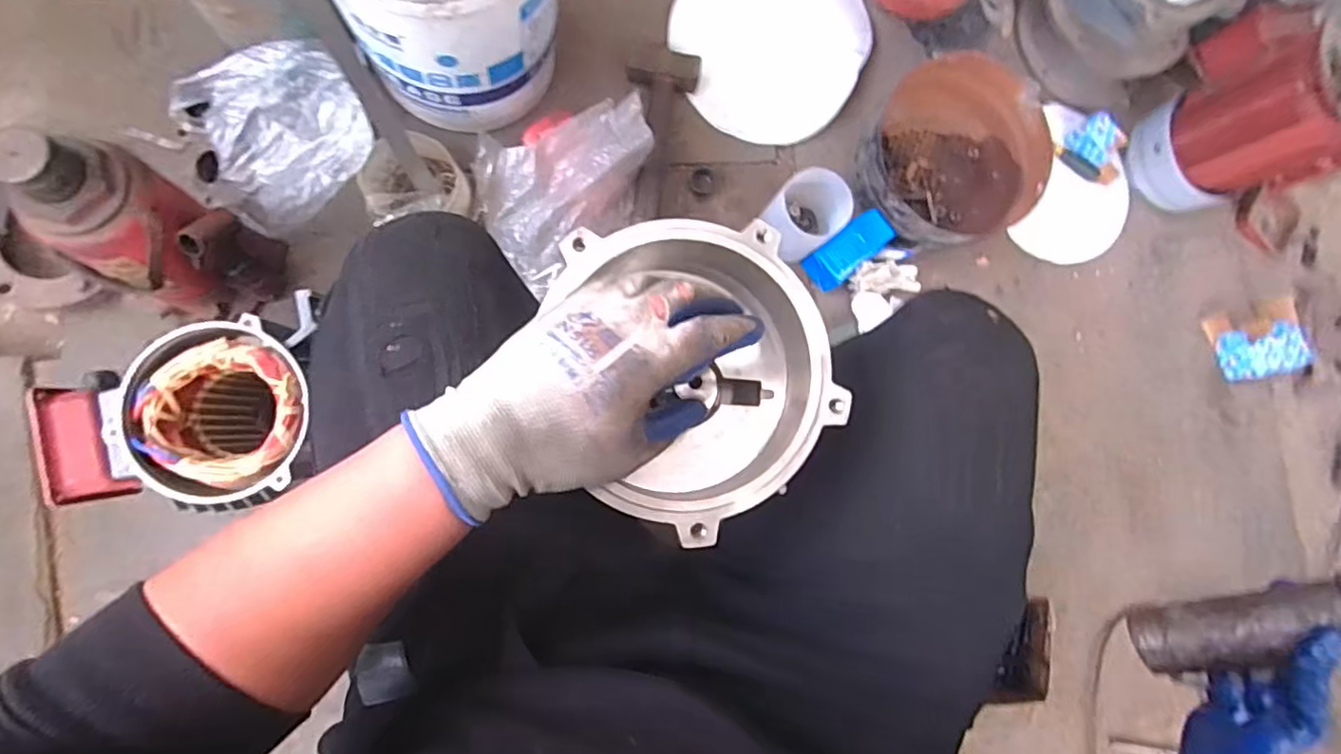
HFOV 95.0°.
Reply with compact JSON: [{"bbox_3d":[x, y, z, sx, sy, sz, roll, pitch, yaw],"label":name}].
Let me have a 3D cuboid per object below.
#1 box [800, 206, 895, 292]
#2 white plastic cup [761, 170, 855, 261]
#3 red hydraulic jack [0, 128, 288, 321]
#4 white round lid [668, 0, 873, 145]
[{"bbox_3d":[0.255,-0.181,0.873,0.129,0.024,0.059,-41,96,11],"label":"box"},{"bbox_3d":[0.189,-0.226,0.859,0.115,0.122,0.091,-37,91,-9],"label":"white plastic cup"},{"bbox_3d":[-0.567,-0.150,0.673,0.152,0.280,0.136,22,83,-6],"label":"red hydraulic jack"},{"bbox_3d":[0.157,-0.503,0.919,0.293,0.021,0.281,1,84,-7],"label":"white round lid"}]

